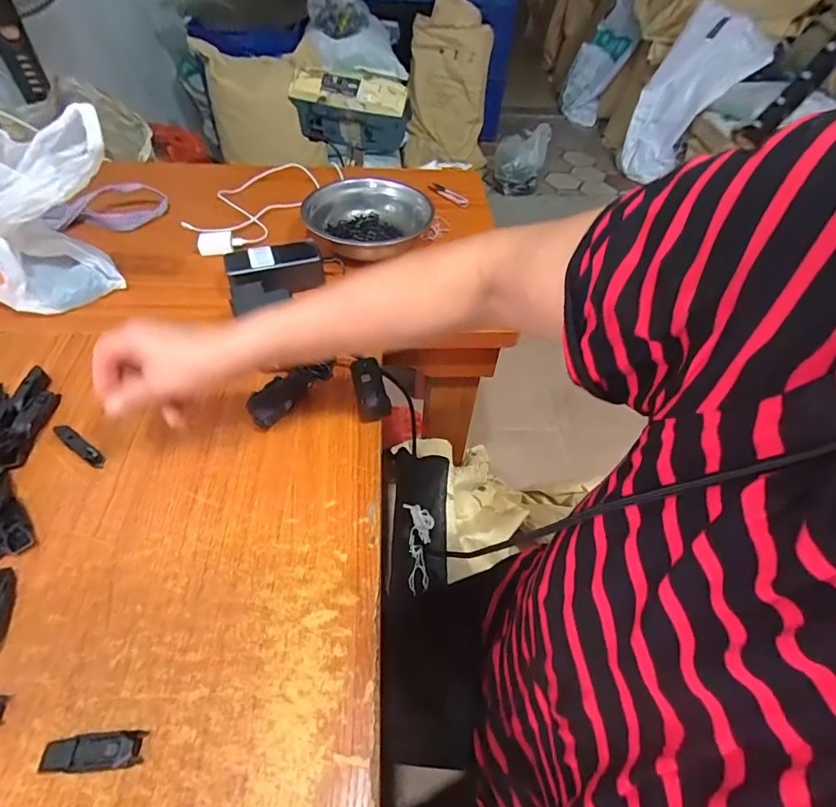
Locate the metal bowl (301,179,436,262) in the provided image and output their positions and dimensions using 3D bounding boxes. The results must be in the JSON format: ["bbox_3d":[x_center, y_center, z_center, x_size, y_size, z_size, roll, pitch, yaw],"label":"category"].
[{"bbox_3d":[-0.078,-0.282,0.720,0.194,0.055,0.186,-8,52,-10],"label":"metal bowl"}]

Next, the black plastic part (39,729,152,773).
[{"bbox_3d":[-0.230,0.245,0.320,0.065,0.016,0.022,-2,51,-5],"label":"black plastic part"}]

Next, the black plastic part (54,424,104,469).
[{"bbox_3d":[-0.348,0.043,0.467,0.062,0.019,0.016,36,56,8],"label":"black plastic part"}]

